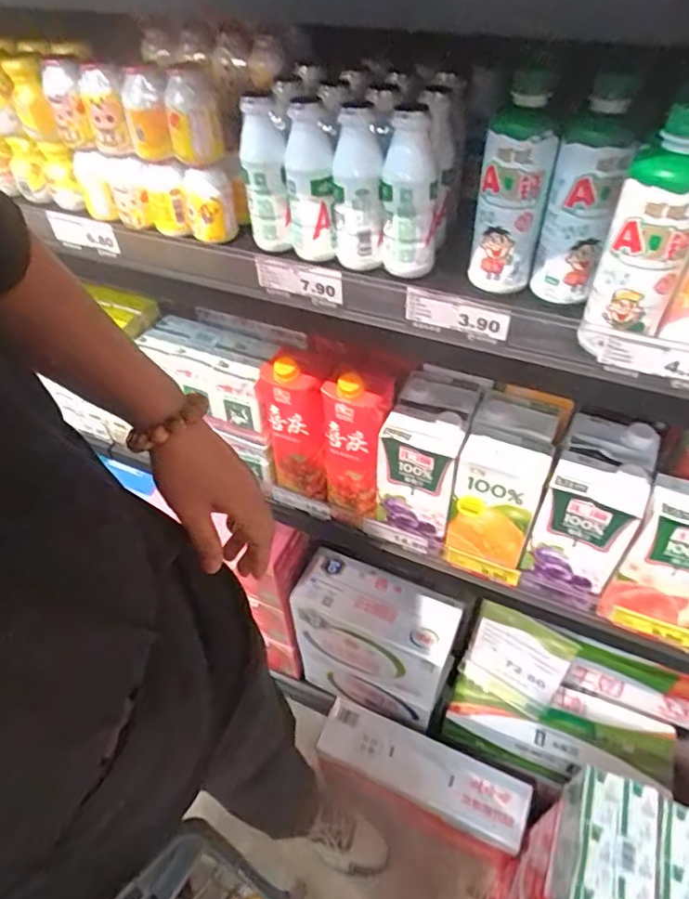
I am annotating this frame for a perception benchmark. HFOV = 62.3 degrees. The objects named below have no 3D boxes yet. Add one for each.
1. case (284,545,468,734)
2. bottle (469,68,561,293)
[{"bbox_3d":[0.054,0.343,1.015,0.261,0.288,0.122,20,51,22],"label":"case"},{"bbox_3d":[0.144,-0.220,0.486,0.056,0.166,0.052,11,47,14],"label":"bottle"}]

